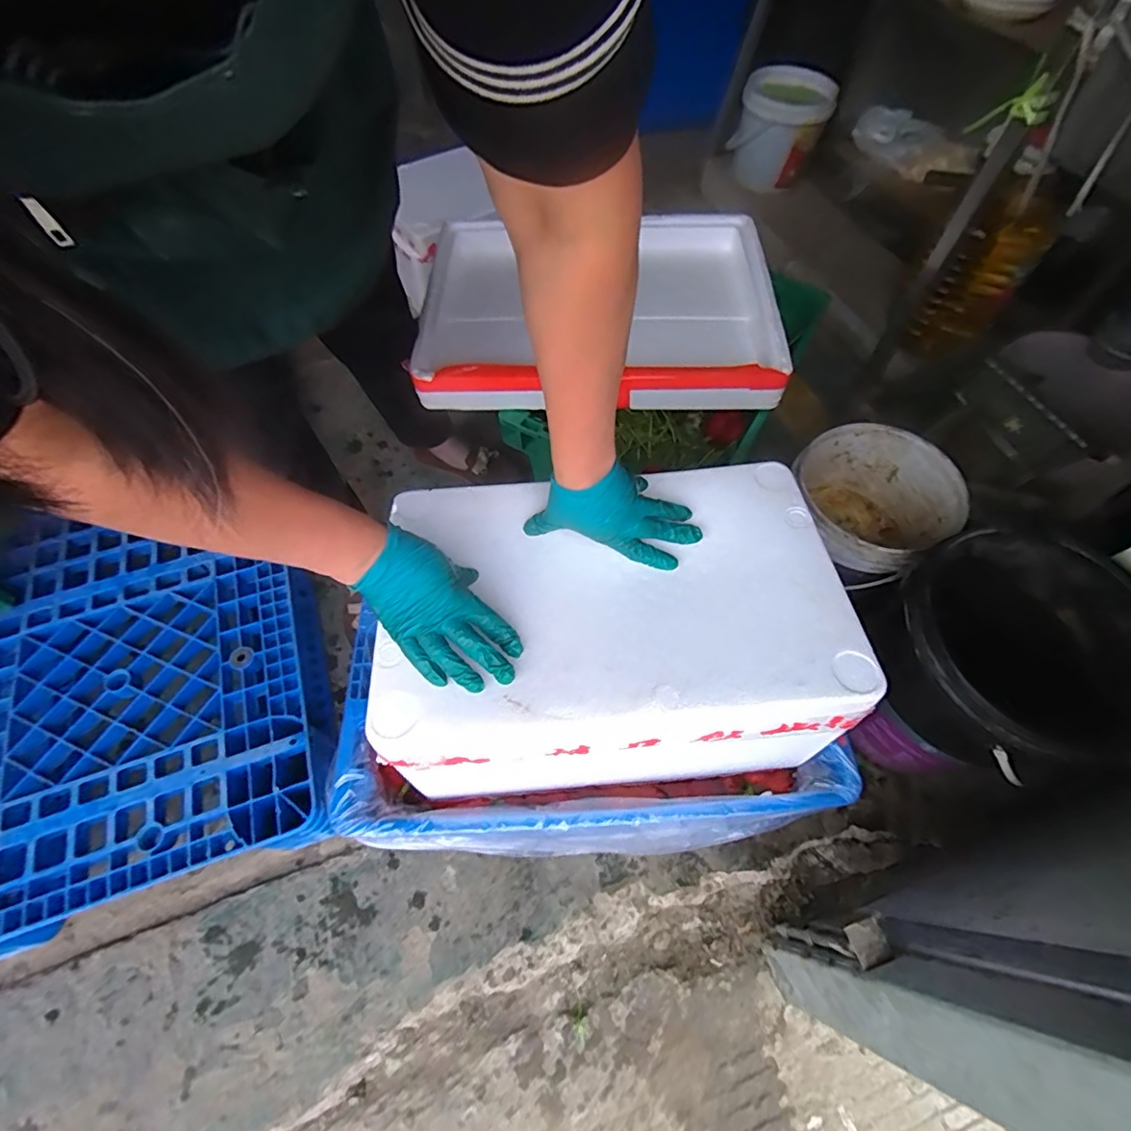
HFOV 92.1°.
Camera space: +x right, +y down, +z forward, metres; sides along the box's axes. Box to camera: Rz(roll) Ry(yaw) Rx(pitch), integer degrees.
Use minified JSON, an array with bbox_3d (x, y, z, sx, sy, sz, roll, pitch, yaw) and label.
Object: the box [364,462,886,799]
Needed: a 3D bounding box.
[{"bbox_3d":[0.047,0.059,0.593,0.445,0.152,0.305,-5,61,-3],"label":"box"}]

